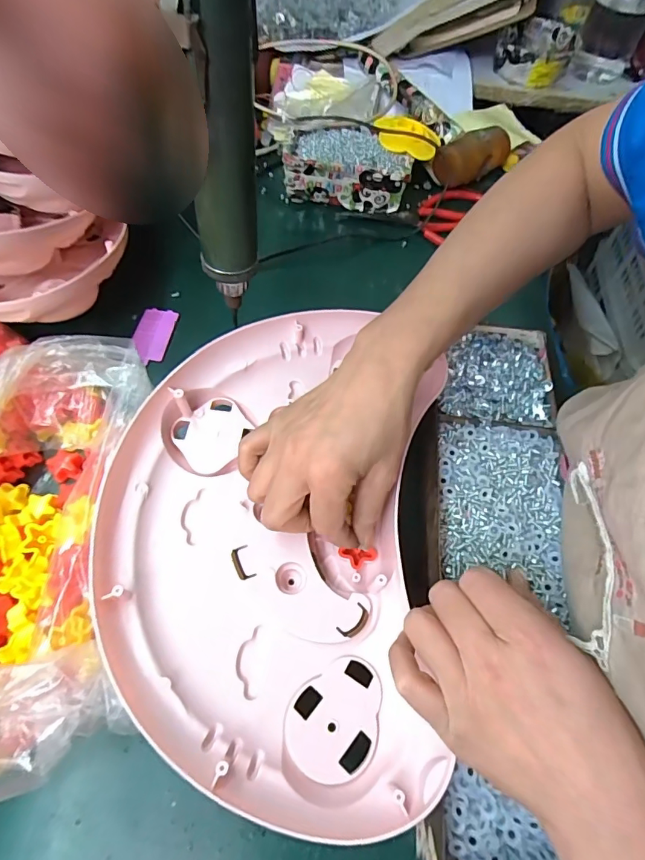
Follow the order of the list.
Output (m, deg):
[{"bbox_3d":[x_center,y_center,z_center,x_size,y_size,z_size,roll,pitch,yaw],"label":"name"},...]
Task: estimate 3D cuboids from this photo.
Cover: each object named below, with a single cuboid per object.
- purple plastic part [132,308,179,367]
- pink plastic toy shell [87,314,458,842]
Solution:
[{"bbox_3d":[-0.164,-0.091,0.442,0.034,0.006,0.063,9,62,1],"label":"purple plastic part"},{"bbox_3d":[-0.034,0.058,0.325,0.223,0.049,0.330,6,61,2],"label":"pink plastic toy shell"}]

